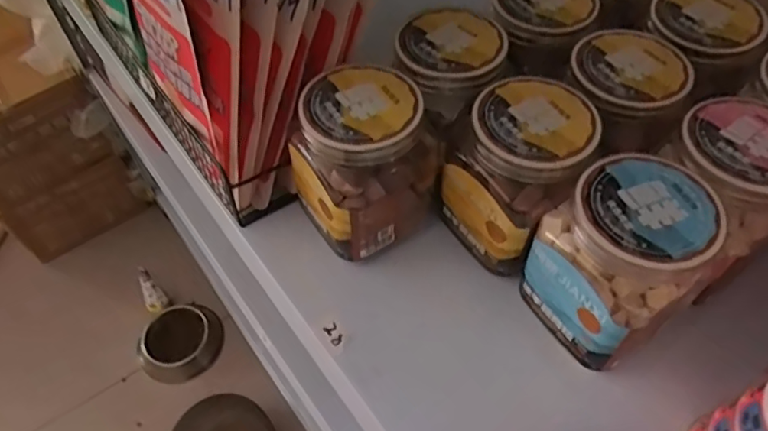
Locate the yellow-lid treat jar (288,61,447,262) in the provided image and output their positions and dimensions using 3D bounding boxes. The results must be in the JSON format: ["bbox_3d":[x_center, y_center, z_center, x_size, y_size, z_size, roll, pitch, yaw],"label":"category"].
[{"bbox_3d":[-0.013,-0.041,0.406,0.095,0.106,0.086,-30,60,-19],"label":"yellow-lid treat jar"}]

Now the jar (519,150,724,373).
[{"bbox_3d":[0.149,0.028,0.355,0.083,0.102,0.083,-30,60,-19],"label":"jar"}]

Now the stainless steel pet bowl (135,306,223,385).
[{"bbox_3d":[-0.477,0.298,1.307,0.191,0.054,0.169,-27,59,-18],"label":"stainless steel pet bowl"}]

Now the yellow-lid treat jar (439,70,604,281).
[{"bbox_3d":[0.091,-0.034,0.402,0.086,0.102,0.092,-36,62,-22],"label":"yellow-lid treat jar"}]

